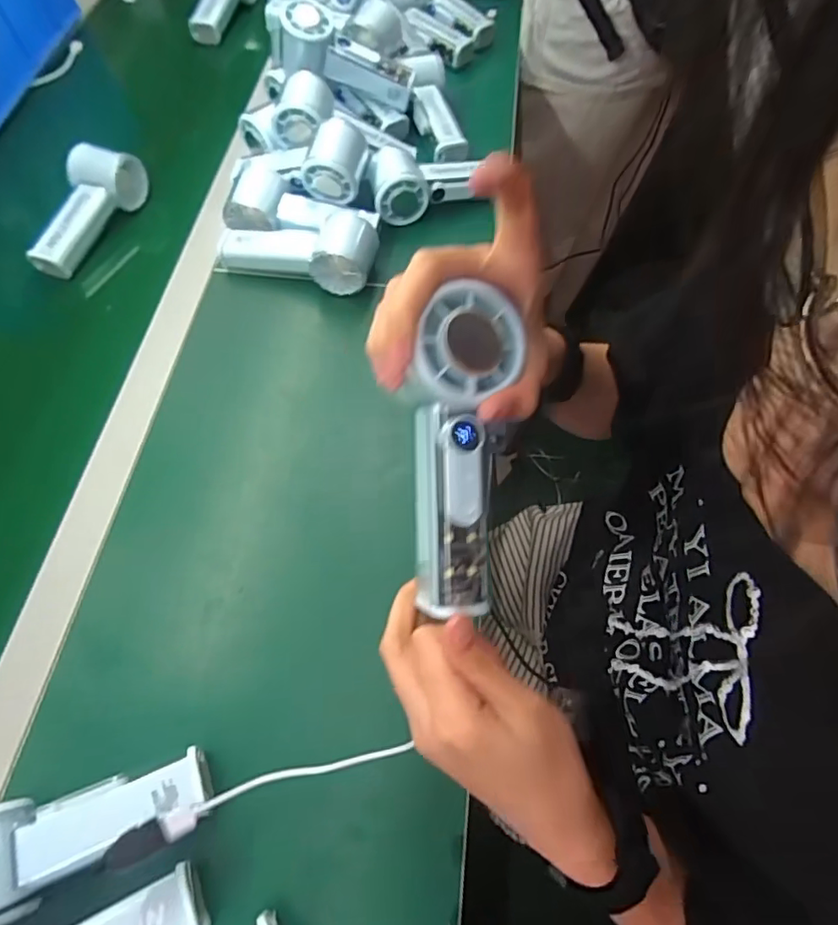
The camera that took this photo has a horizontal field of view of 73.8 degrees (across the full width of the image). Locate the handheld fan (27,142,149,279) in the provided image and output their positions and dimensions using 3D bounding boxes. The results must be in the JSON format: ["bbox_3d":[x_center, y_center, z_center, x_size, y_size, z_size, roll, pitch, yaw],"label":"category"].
[{"bbox_3d":[-0.344,-0.264,0.575,0.047,0.059,0.146,13,64,8],"label":"handheld fan"}]

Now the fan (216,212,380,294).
[{"bbox_3d":[-0.120,-0.211,0.552,0.158,0.060,0.058,11,63,7],"label":"fan"}]

